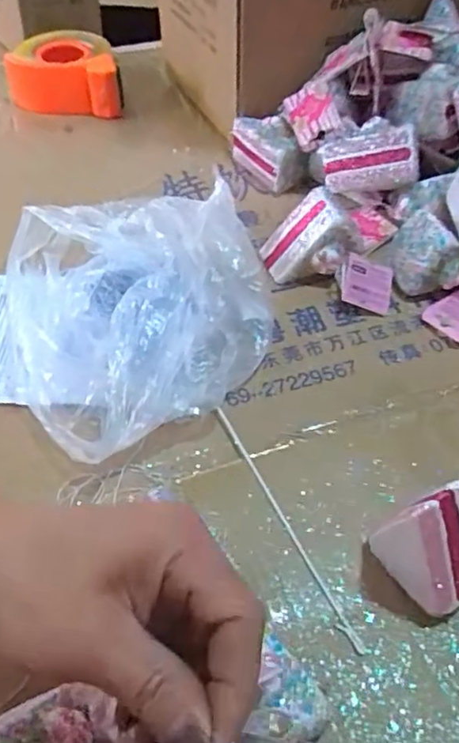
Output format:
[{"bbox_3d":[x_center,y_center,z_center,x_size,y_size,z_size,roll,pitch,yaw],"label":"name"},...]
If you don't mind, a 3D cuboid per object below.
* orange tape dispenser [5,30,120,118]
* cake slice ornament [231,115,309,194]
[{"bbox_3d":[-0.212,-0.380,0.785,0.134,0.053,0.144,-9,52,-7],"label":"orange tape dispenser"},{"bbox_3d":[0.041,-0.241,0.673,0.040,0.060,0.094,-30,58,-22],"label":"cake slice ornament"}]

